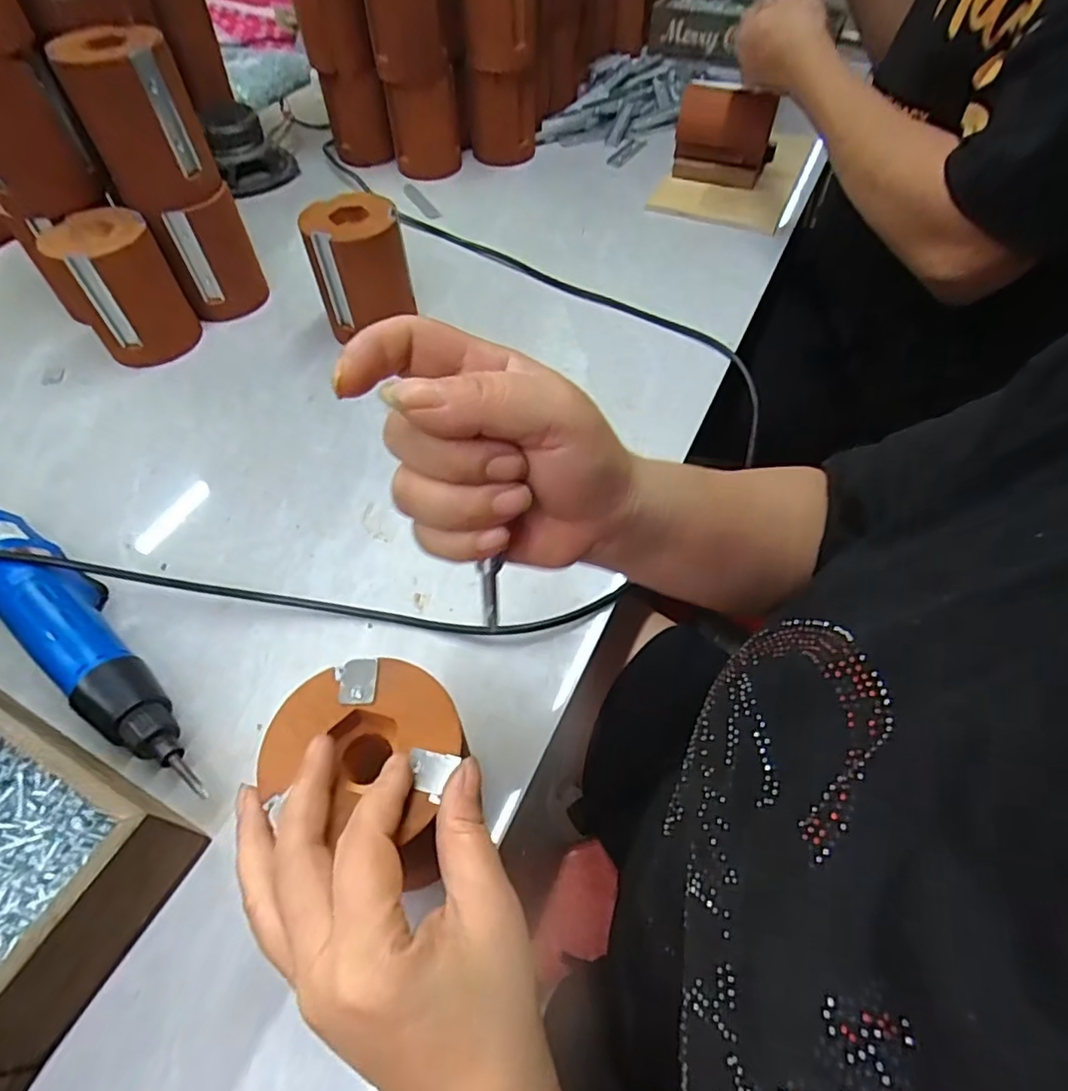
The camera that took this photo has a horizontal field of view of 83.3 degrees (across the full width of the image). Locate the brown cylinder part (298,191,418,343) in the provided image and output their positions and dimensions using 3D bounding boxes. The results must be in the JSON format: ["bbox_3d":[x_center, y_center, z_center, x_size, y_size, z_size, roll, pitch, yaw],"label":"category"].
[{"bbox_3d":[-0.149,-0.237,0.522,0.077,0.100,0.072,-13,56,-10],"label":"brown cylinder part"}]

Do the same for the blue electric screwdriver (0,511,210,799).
[{"bbox_3d":[-0.278,0.048,0.361,0.273,0.040,0.050,32,60,19],"label":"blue electric screwdriver"}]

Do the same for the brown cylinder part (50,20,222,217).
[{"bbox_3d":[-0.308,-0.335,0.472,0.076,0.099,0.075,-21,58,-15],"label":"brown cylinder part"}]

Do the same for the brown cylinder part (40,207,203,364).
[{"bbox_3d":[-0.345,-0.215,0.510,0.080,0.102,0.070,-32,62,-21],"label":"brown cylinder part"}]

